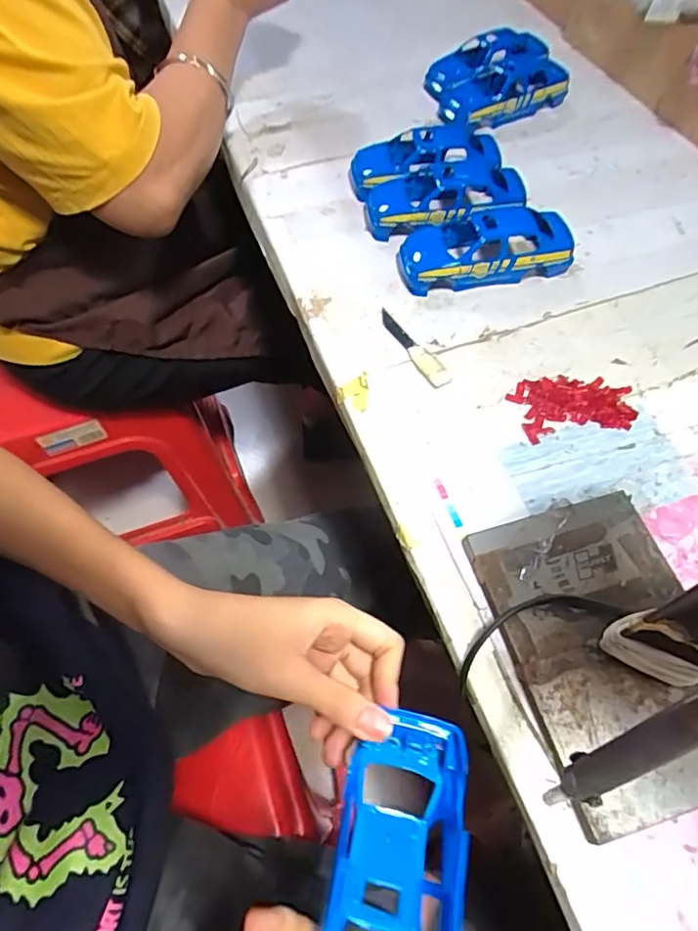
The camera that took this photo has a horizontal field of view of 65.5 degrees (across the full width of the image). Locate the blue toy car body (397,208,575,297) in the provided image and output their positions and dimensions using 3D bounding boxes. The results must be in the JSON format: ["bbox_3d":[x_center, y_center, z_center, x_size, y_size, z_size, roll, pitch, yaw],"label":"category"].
[{"bbox_3d":[0.102,-0.170,0.414,0.126,0.041,0.056,-7,60,-3],"label":"blue toy car body"}]

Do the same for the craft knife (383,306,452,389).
[{"bbox_3d":[0.045,-0.085,0.385,0.015,0.004,0.080,-25,63,-13],"label":"craft knife"}]

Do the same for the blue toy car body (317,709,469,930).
[{"bbox_3d":[0.019,0.176,0.225,0.054,0.037,0.129,12,44,7],"label":"blue toy car body"}]

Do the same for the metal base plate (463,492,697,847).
[{"bbox_3d":[0.131,0.089,0.272,0.097,0.005,0.146,-15,62,-7],"label":"metal base plate"}]

